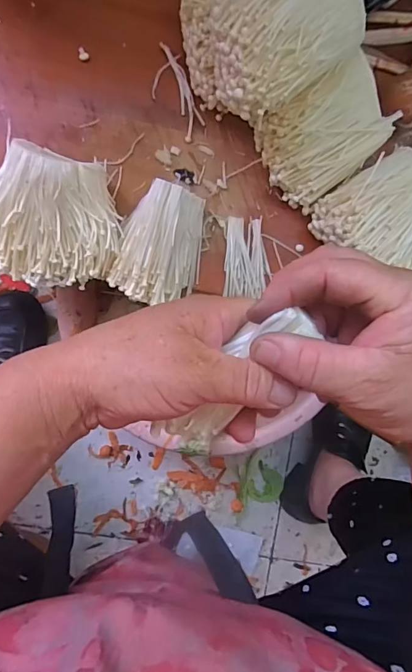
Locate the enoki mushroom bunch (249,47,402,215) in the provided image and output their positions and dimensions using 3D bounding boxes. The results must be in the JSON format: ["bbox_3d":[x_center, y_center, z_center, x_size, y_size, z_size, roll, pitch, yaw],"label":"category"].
[{"bbox_3d":[0.108,-0.187,0.410,0.102,0.090,0.087,-39,94,-4],"label":"enoki mushroom bunch"}]

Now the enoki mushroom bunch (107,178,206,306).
[{"bbox_3d":[-0.040,-0.085,0.413,0.077,0.058,0.109,18,89,-6],"label":"enoki mushroom bunch"}]

